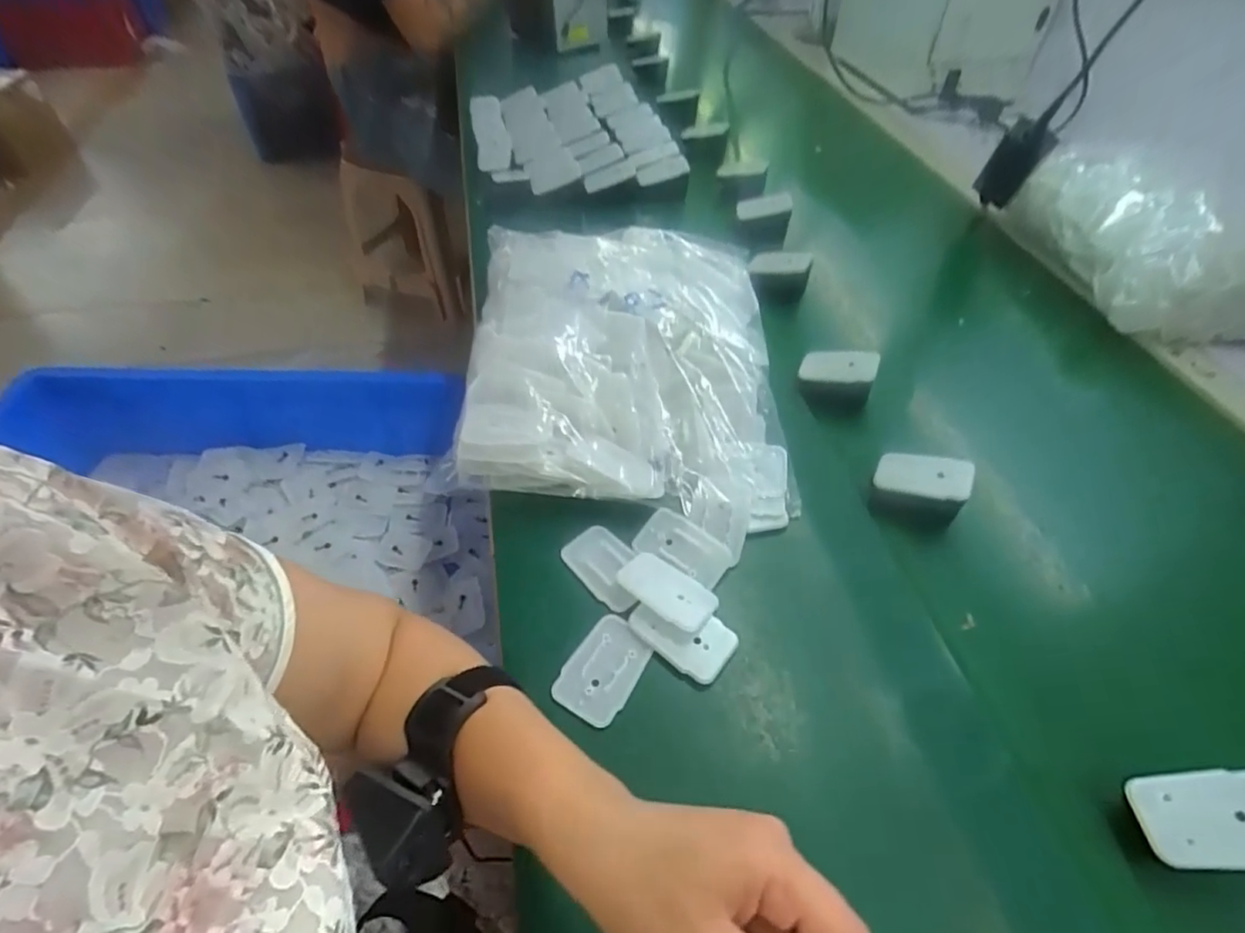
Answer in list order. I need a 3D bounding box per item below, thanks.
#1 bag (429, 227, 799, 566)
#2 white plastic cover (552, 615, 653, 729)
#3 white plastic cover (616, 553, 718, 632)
[{"bbox_3d":[-0.001,-0.101,0.537,0.276,0.070,0.328,1,55,2],"label":"bag"},{"bbox_3d":[-0.012,0.133,0.399,0.044,0.007,0.068,28,60,19],"label":"white plastic cover"},{"bbox_3d":[0.031,0.088,0.428,0.070,0.009,0.037,30,61,21],"label":"white plastic cover"}]

